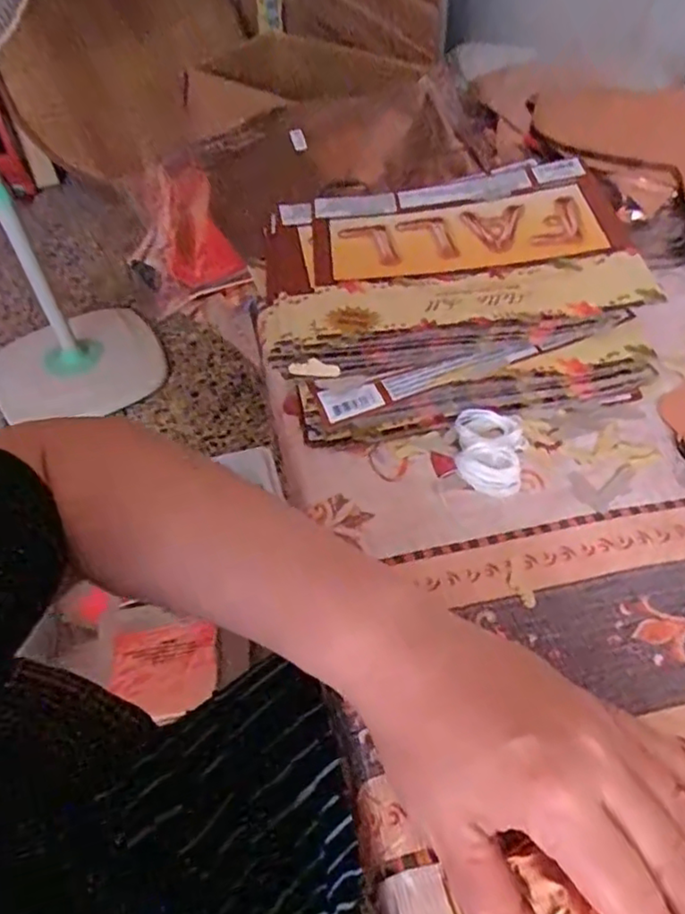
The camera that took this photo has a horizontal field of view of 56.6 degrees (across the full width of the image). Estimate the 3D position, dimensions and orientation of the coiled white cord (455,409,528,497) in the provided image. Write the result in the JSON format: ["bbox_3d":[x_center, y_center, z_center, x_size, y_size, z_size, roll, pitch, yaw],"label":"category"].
[{"bbox_3d":[0.081,-0.003,0.346,0.036,0.013,0.050,2,49,8],"label":"coiled white cord"}]

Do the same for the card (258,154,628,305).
[{"bbox_3d":[0.073,-0.153,0.424,0.245,0.017,0.112,-6,50,-1],"label":"card"}]

